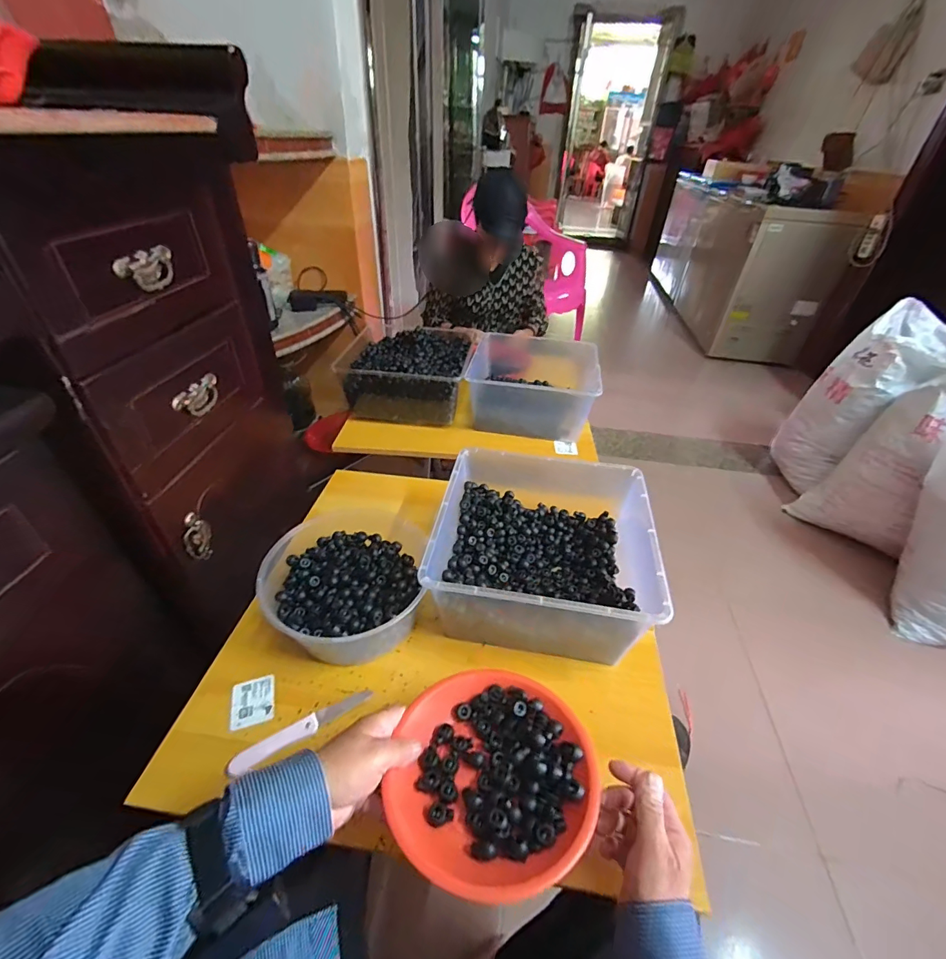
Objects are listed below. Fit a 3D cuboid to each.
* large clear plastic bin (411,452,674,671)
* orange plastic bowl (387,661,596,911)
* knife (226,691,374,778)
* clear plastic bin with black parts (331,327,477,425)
[{"bbox_3d":[0.104,0.101,0.683,0.302,0.137,0.315,7,39,6],"label":"large clear plastic bin"},{"bbox_3d":[0.019,0.271,0.423,0.180,0.031,0.192,1,39,-1],"label":"orange plastic bowl"},{"bbox_3d":[-0.205,0.303,0.536,0.167,0.012,0.021,-20,44,-25],"label":"knife"},{"bbox_3d":[-0.161,-0.271,1.144,0.309,0.138,0.270,4,39,2],"label":"clear plastic bin with black parts"}]

